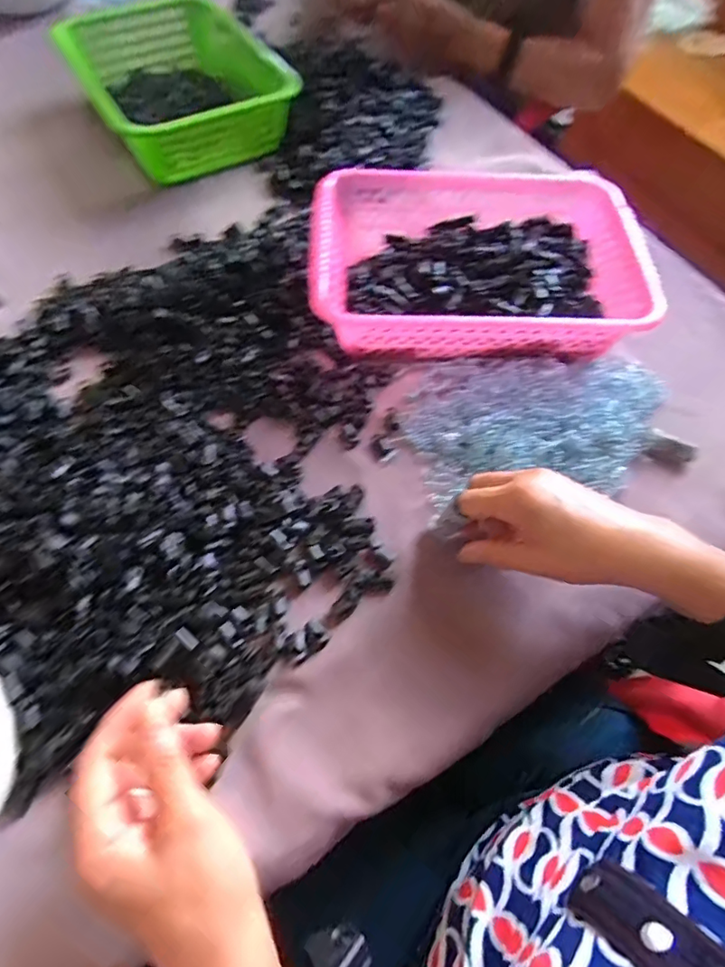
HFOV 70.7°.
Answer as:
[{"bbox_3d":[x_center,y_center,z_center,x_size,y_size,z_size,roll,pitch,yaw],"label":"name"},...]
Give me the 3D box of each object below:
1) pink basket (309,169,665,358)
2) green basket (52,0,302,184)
[{"bbox_3d":[0.112,-0.220,0.516,0.312,0.068,0.219,0,62,-1],"label":"pink basket"},{"bbox_3d":[-0.247,-0.518,0.667,0.220,0.079,0.300,-30,66,-16],"label":"green basket"}]

